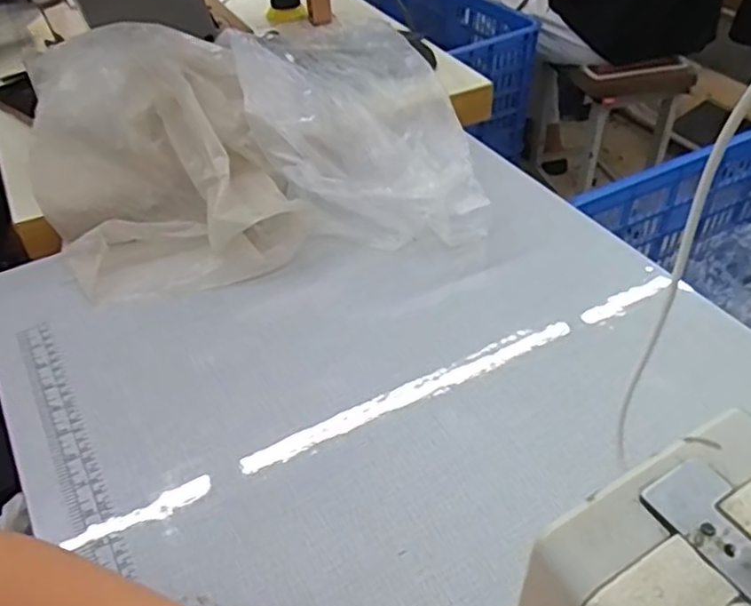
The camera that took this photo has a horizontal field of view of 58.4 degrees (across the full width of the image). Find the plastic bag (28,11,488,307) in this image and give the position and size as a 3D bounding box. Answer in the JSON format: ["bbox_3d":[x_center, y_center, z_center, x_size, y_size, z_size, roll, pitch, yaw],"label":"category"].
[{"bbox_3d":[-0.129,-0.201,0.709,0.423,0.130,0.382,-10,43,-8],"label":"plastic bag"}]

